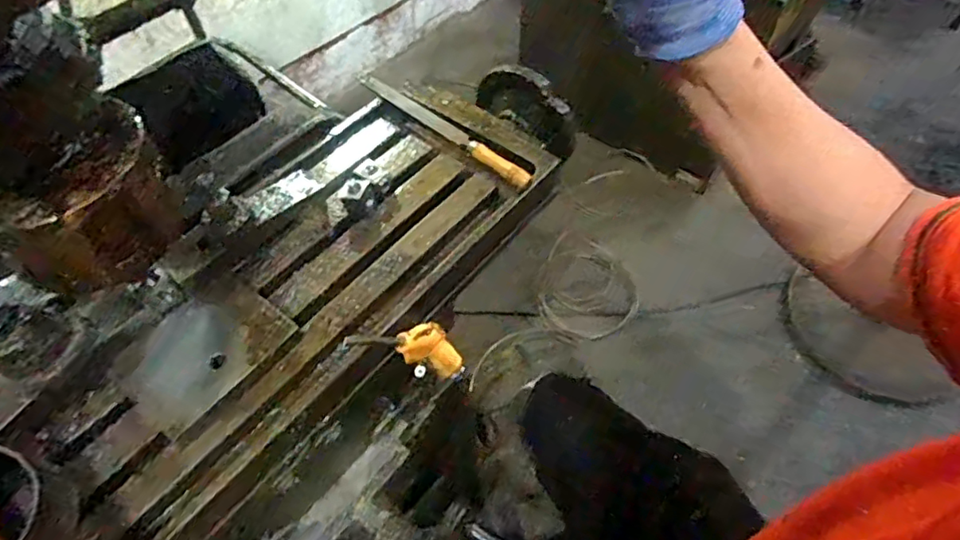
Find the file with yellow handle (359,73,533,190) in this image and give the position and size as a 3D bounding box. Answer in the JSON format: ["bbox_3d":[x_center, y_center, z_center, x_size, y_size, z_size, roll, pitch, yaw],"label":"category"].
[{"bbox_3d":[-0.044,-0.170,0.669,0.277,0.019,0.025,38,63,24],"label":"file with yellow handle"}]

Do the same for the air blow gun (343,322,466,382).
[{"bbox_3d":[-0.053,0.074,0.559,0.023,0.205,0.049,41,89,26],"label":"air blow gun"}]

